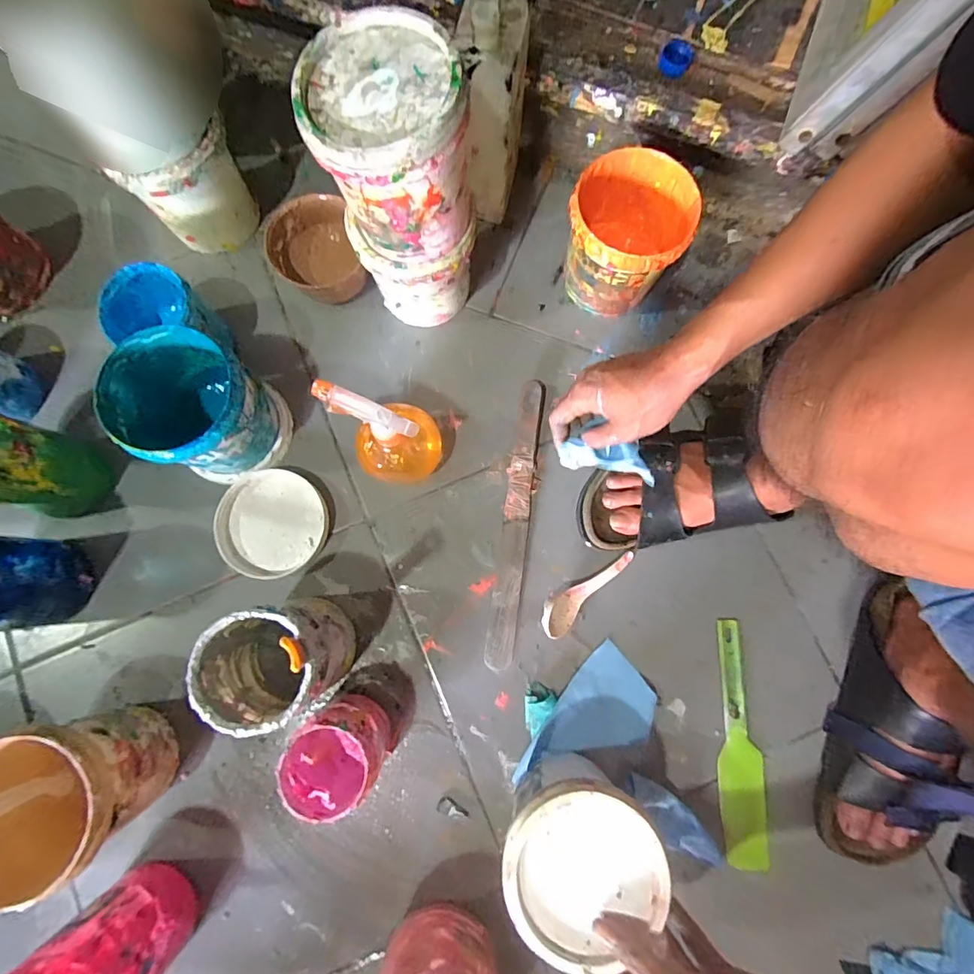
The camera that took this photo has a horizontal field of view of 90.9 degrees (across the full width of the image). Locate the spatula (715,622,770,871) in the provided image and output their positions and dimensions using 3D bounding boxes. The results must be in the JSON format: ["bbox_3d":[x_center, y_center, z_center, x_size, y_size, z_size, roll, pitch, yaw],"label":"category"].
[{"bbox_3d":[0.268,0.266,0.506,0.049,0.009,0.240,3,80,0],"label":"spatula"}]

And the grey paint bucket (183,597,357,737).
[{"bbox_3d":[-0.190,0.162,0.454,0.109,0.137,0.097,-30,81,-6],"label":"grey paint bucket"}]

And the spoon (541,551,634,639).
[{"bbox_3d":[0.106,0.109,0.524,0.037,0.030,0.126,44,82,7],"label":"spoon"}]

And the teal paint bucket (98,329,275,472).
[{"bbox_3d":[-0.295,-0.077,0.498,0.129,0.129,0.122,0,80,-1],"label":"teal paint bucket"}]

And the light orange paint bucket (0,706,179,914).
[{"bbox_3d":[-0.373,0.274,0.437,0.115,0.125,0.119,0,80,-1],"label":"light orange paint bucket"}]

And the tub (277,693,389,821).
[{"bbox_3d":[-0.141,0.253,0.460,0.086,0.096,0.090,31,81,5],"label":"tub"}]

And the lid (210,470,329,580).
[{"bbox_3d":[-0.239,0.040,0.534,0.117,0.016,0.115,0,80,-1],"label":"lid"}]

